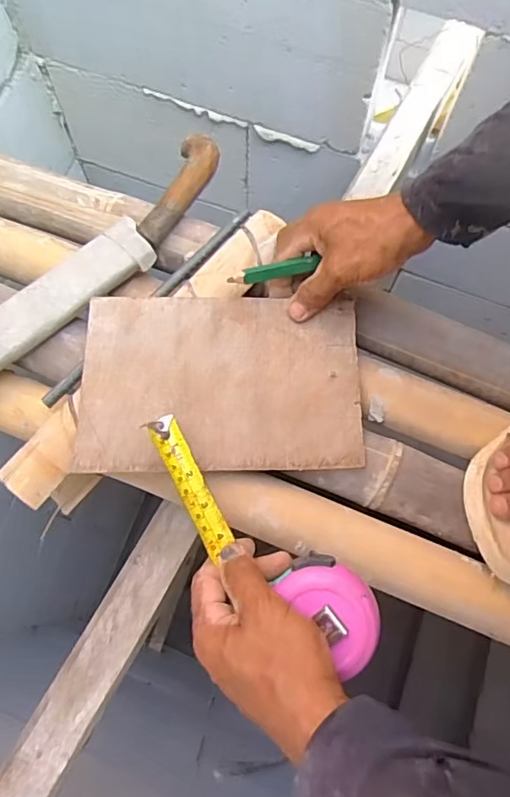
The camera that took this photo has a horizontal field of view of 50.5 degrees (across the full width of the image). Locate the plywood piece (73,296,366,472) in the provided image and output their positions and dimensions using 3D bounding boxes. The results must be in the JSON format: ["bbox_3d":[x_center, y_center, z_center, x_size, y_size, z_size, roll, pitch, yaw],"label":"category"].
[{"bbox_3d":[-0.026,-0.015,0.466,0.235,0.006,0.150,0,77,-7],"label":"plywood piece"}]

